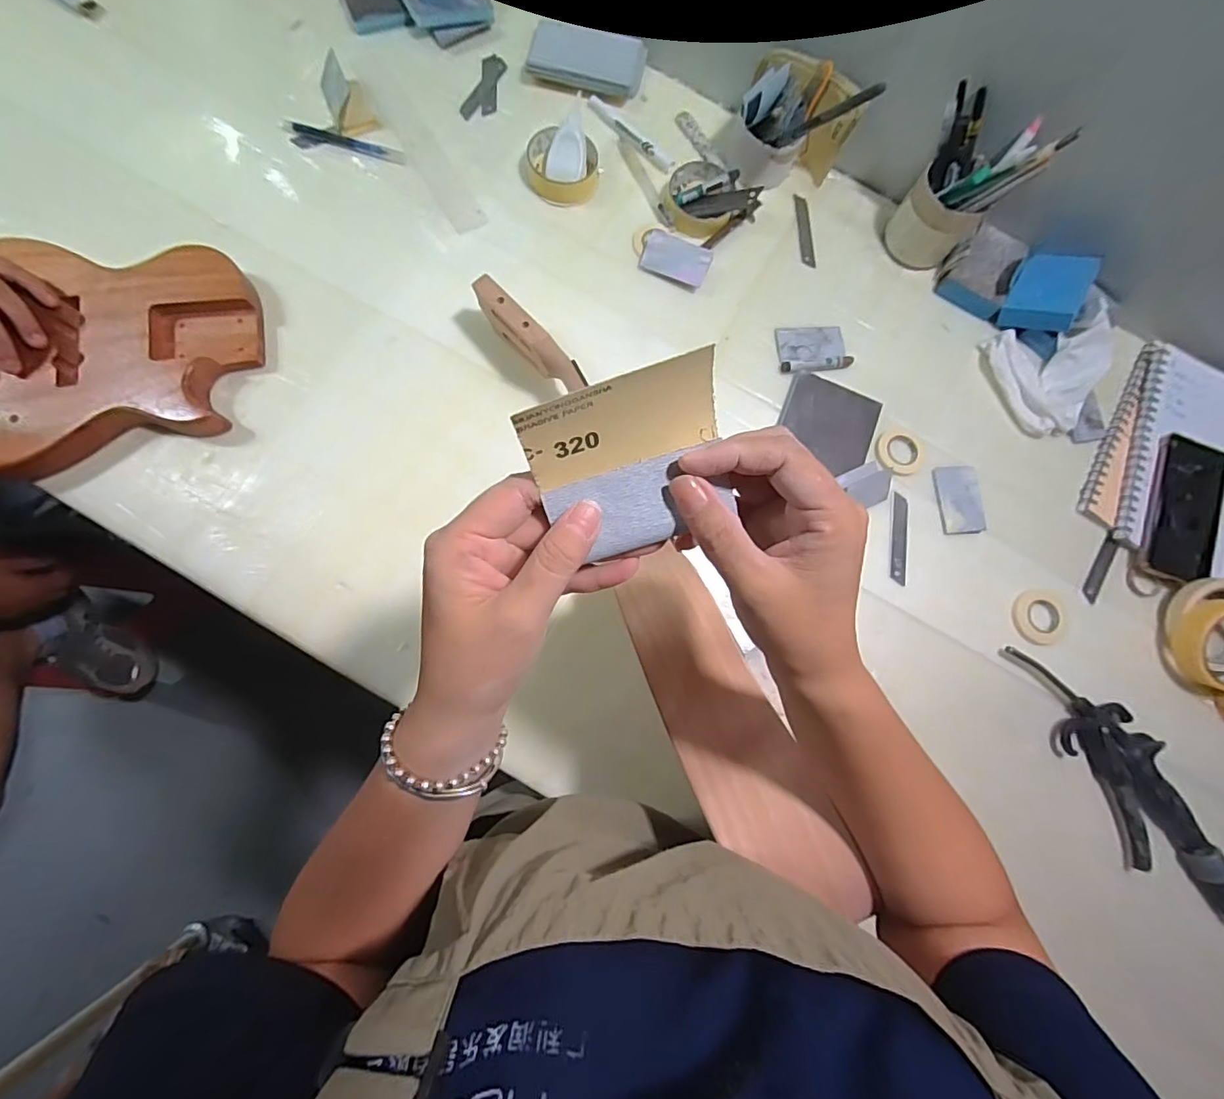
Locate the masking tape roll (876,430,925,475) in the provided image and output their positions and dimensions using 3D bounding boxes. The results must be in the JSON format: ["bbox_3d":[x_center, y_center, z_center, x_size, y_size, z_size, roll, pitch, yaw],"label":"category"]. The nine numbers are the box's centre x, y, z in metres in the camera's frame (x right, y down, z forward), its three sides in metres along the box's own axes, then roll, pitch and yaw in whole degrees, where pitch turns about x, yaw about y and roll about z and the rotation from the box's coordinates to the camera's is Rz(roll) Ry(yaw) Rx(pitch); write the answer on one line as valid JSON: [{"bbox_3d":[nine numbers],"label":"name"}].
[{"bbox_3d":[0.312,-0.106,0.556,0.057,0.008,0.050,-9,82,-5],"label":"masking tape roll"}]

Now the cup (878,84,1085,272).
[{"bbox_3d":[0.367,-0.391,0.551,0.110,0.147,0.087,39,81,3],"label":"cup"}]

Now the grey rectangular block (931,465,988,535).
[{"bbox_3d":[0.373,-0.054,0.549,0.043,0.009,0.074,-2,81,-4],"label":"grey rectangular block"}]

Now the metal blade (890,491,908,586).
[{"bbox_3d":[0.304,-0.012,0.548,0.017,0.004,0.095,6,80,3],"label":"metal blade"}]

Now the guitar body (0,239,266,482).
[{"bbox_3d":[-0.502,-0.183,0.500,0.298,0.040,0.225,-4,82,-4],"label":"guitar body"}]

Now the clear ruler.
[{"bbox_3d":[-0.203,-0.437,0.588,0.038,0.004,0.187,-30,81,-11],"label":"clear ruler"}]

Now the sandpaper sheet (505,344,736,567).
[{"bbox_3d":[0.008,-0.035,0.212,0.077,0.012,0.073,-20,126,-4],"label":"sandpaper sheet"}]

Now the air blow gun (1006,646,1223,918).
[{"bbox_3d":[0.500,0.220,0.504,0.086,0.038,0.294,-22,83,-7],"label":"air blow gun"}]

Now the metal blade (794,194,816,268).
[{"bbox_3d":[0.227,-0.374,0.608,0.017,0.004,0.088,-3,82,-4],"label":"metal blade"}]

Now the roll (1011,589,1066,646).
[{"bbox_3d":[0.444,0.071,0.536,0.055,0.008,0.056,1,81,-4],"label":"roll"}]

